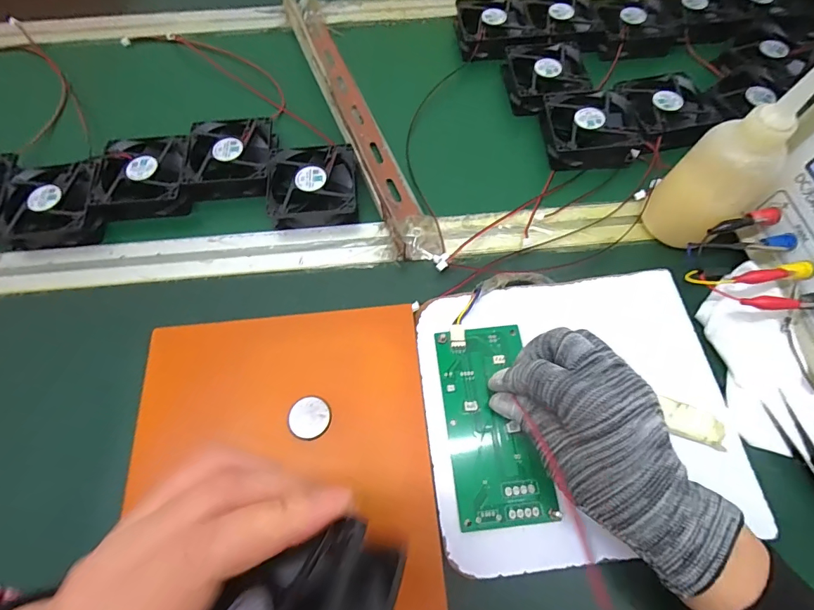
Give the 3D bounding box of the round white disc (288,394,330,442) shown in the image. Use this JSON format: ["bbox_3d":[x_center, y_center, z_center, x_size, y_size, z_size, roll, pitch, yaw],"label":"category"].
[{"bbox_3d":[-0.068,0.079,0.285,0.029,0.005,0.028,0,63,-1],"label":"round white disc"}]

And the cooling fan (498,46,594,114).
[{"bbox_3d":[0.151,-0.250,0.448,0.085,0.031,0.087,-4,63,-3],"label":"cooling fan"}]

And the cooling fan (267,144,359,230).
[{"bbox_3d":[-0.087,-0.112,0.386,0.080,0.025,0.081,-3,63,-3],"label":"cooling fan"}]

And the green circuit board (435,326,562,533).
[{"bbox_3d":[0.060,0.080,0.286,0.064,0.009,0.133,-7,67,-4],"label":"green circuit board"}]

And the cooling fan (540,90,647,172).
[{"bbox_3d":[0.181,-0.176,0.407,0.089,0.027,0.082,2,63,0],"label":"cooling fan"}]

